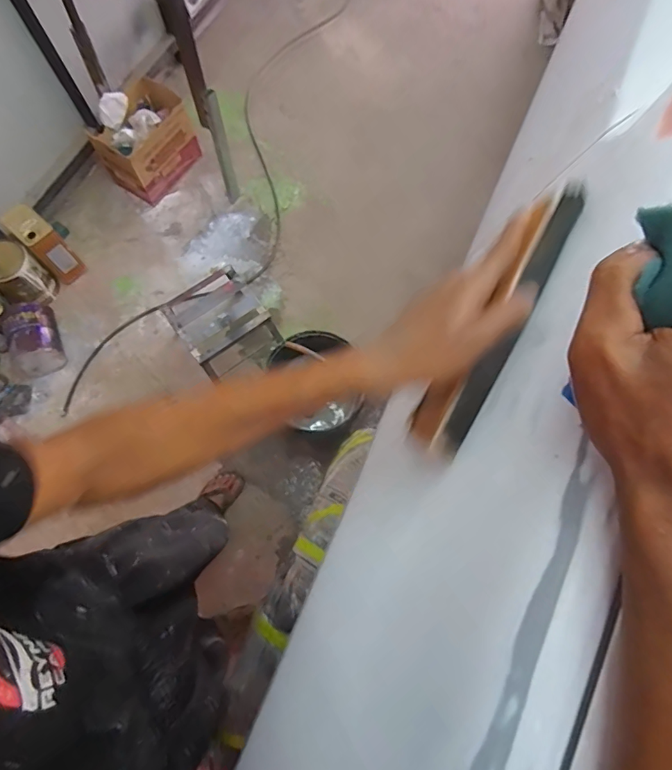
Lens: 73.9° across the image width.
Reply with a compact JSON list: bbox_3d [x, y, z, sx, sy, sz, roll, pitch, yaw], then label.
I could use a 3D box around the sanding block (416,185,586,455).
[{"bbox_3d":[0.134,-0.052,0.362,0.041,0.045,0.222,30,91,8],"label":"sanding block"}]

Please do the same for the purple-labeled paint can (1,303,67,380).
[{"bbox_3d":[-1.079,-0.172,1.595,0.156,0.182,0.234,-19,74,-8],"label":"purple-labeled paint can"}]

